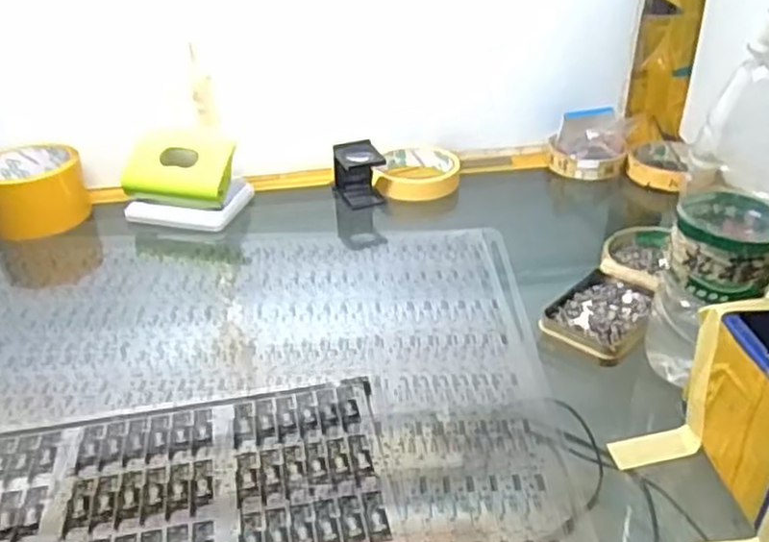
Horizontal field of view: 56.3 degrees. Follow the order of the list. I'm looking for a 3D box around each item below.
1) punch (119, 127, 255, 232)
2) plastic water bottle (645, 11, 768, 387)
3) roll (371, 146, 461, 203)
[{"bbox_3d":[-0.184,-0.088,0.665,0.101,0.070,0.073,8,32,15],"label":"punch"},{"bbox_3d":[0.203,-0.038,0.416,0.060,0.212,0.072,15,35,25],"label":"plastic water bottle"},{"bbox_3d":[0.034,-0.099,0.723,0.082,0.028,0.084,3,31,8],"label":"roll"}]

